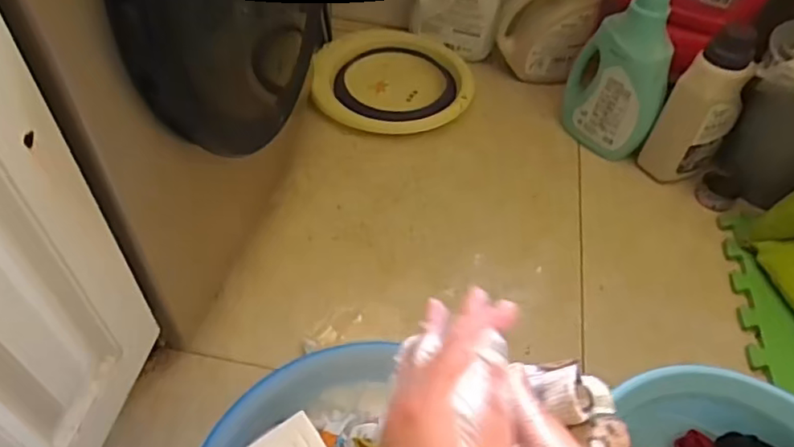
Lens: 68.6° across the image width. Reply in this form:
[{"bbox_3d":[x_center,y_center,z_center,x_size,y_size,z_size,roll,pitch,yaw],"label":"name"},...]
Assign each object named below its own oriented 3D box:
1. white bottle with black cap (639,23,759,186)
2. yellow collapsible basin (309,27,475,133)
[{"bbox_3d":[0.505,-0.188,0.966,0.100,0.268,0.094,-36,62,-28],"label":"white bottle with black cap"},{"bbox_3d":[-0.012,-0.305,1.166,0.299,0.041,0.293,2,51,-3],"label":"yellow collapsible basin"}]

